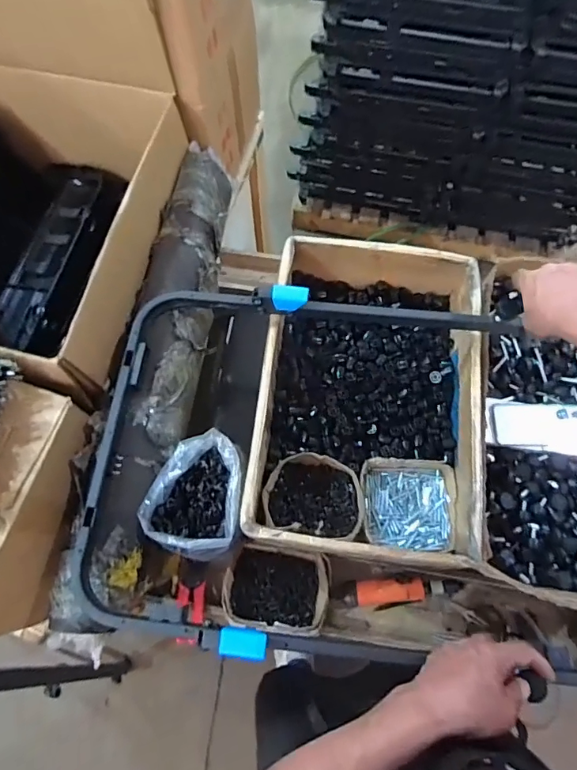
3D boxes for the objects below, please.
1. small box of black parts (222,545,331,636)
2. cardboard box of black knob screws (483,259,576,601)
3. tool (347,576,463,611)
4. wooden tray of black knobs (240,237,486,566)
[{"bbox_3d":[-0.021,0.345,0.763,0.171,0.075,0.136,6,70,4],"label":"small box of black parts"},{"bbox_3d":[0.476,0.052,0.800,0.342,0.117,0.603,-1,70,1],"label":"cardboard box of black knob screws"},{"bbox_3d":[0.201,0.358,0.797,0.198,0.034,0.044,-6,70,-1],"label":"tool"},{"bbox_3d":[0.140,0.000,0.801,0.345,0.146,0.544,7,70,4],"label":"wooden tray of black knobs"}]

